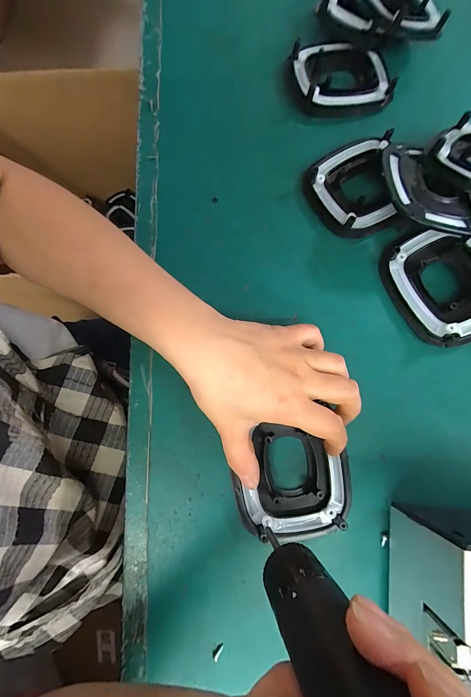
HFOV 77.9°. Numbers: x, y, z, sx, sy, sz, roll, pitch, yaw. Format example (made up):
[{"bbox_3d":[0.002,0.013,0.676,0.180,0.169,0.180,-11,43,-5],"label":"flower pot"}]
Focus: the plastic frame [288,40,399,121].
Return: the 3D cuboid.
[{"bbox_3d":[0.112,-0.284,0.306,0.101,0.022,0.082,-2,80,-2],"label":"plastic frame"}]

